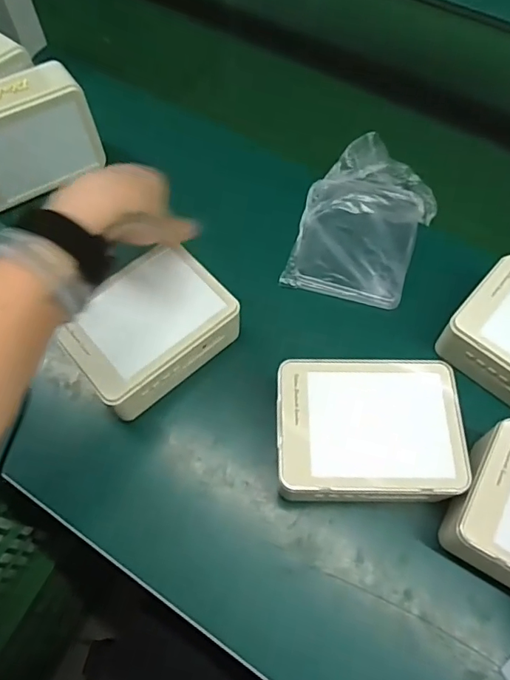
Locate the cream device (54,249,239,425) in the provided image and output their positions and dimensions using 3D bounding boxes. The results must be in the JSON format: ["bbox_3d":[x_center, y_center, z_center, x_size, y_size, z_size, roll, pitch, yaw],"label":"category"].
[{"bbox_3d":[-0.092,-0.009,0.444,0.135,0.062,0.092,-37,68,-19],"label":"cream device"}]

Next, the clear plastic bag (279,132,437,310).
[{"bbox_3d":[0.114,-0.121,0.513,0.129,0.049,0.173,18,62,9],"label":"clear plastic bag"}]

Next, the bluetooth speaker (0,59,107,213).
[{"bbox_3d":[-0.236,-0.205,0.512,0.139,0.098,0.062,-30,66,-16],"label":"bluetooth speaker"}]

